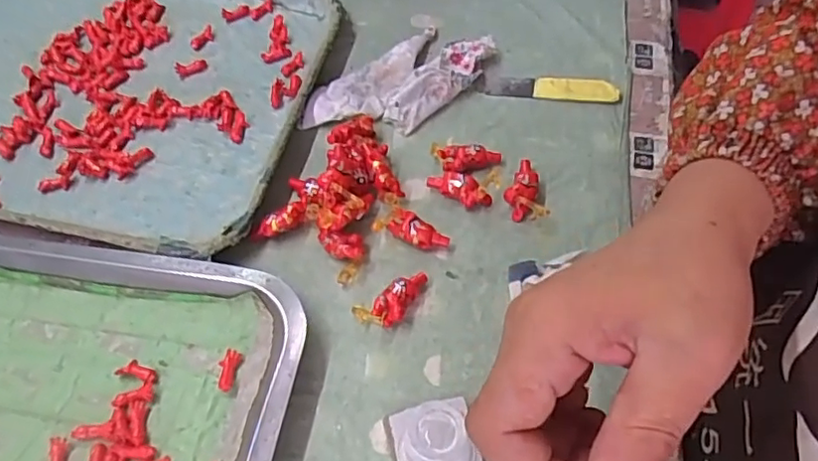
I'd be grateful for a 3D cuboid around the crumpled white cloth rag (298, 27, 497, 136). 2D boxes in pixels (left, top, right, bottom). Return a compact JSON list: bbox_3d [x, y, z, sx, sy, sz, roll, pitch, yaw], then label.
[{"bbox_3d":[-0.006,-0.112,0.450,0.145,0.019,0.073,-36,63,-21],"label":"crumpled white cloth rag"}]

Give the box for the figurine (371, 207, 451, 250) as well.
[{"bbox_3d":[0.002,0.000,0.382,0.046,0.014,0.020,16,58,11],"label":"figurine"}]

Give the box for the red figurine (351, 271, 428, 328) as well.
[{"bbox_3d":[-0.008,0.040,0.356,0.046,0.014,0.024,-34,63,-20],"label":"red figurine"}]

